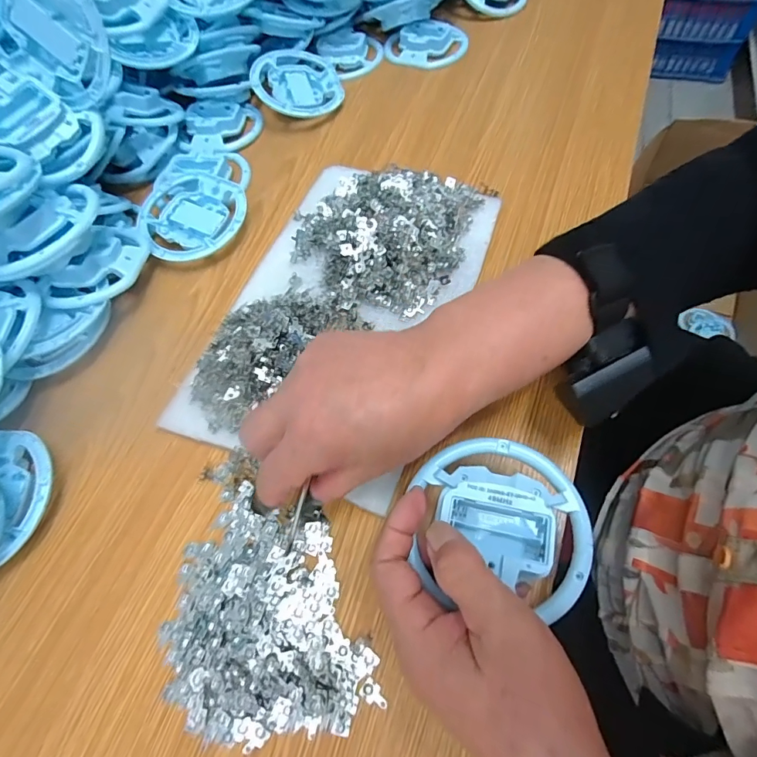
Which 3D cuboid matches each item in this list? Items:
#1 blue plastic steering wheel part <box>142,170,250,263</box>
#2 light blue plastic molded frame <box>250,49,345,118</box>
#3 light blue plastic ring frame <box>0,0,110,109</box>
[{"bbox_3d":[-0.186,-0.157,0.431,0.111,0.030,0.101,-2,62,4],"label":"blue plastic steering wheel part"},{"bbox_3d":[-0.093,-0.340,0.510,0.103,0.021,0.101,-8,69,-16],"label":"light blue plastic molded frame"},{"bbox_3d":[-0.261,-0.281,0.347,0.098,0.091,0.019,31,37,-13],"label":"light blue plastic ring frame"}]

